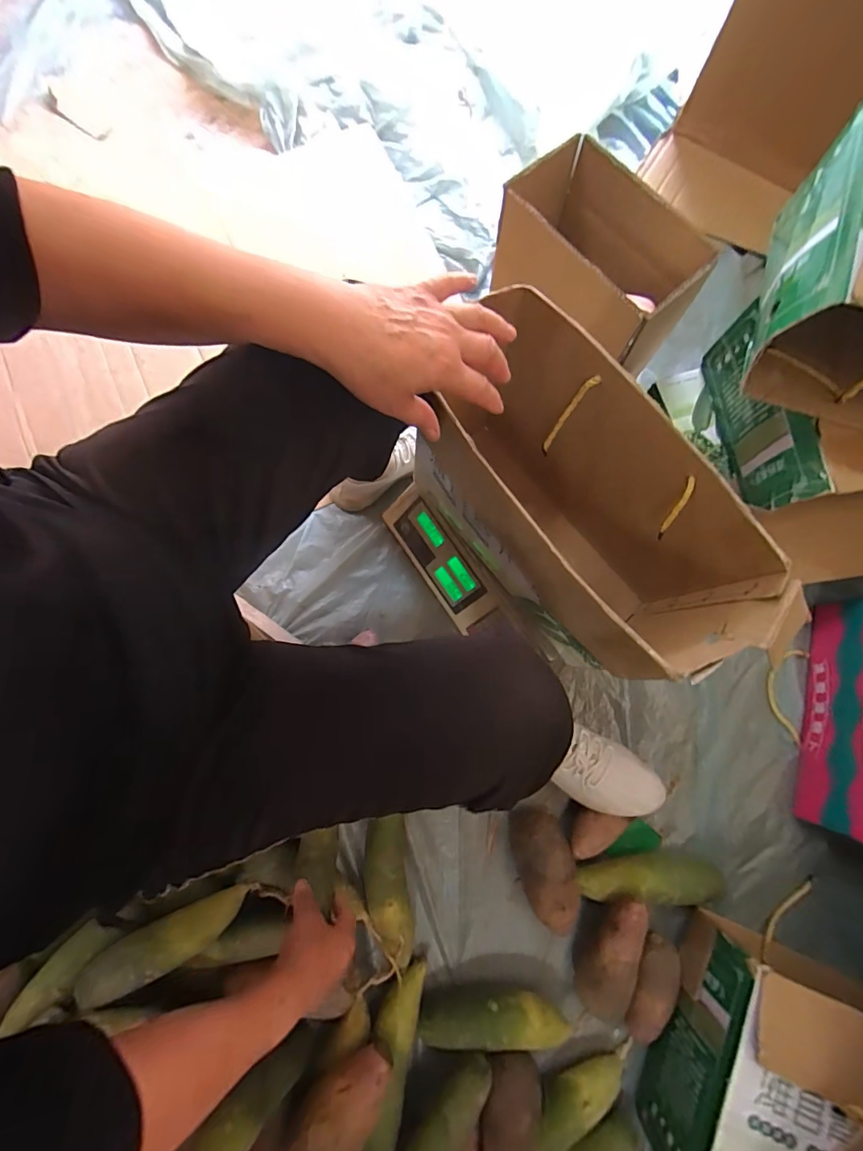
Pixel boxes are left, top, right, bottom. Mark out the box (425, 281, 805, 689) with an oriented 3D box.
[{"bbox_3d":[0.147,-0.059,0.515,0.169,0.252,0.379,-37,81,-8],"label":"box"}]

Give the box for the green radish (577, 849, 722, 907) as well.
[{"bbox_3d":[0.306,0.424,0.626,0.202,0.070,0.056,2,78,-1],"label":"green radish"}]

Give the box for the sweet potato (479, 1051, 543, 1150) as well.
[{"bbox_3d":[0.089,0.677,0.532,0.064,0.046,0.158,20,60,3],"label":"sweet potato"}]

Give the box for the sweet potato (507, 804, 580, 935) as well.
[{"bbox_3d":[0.159,0.404,0.619,0.080,0.071,0.145,-18,79,-5],"label":"sweet potato"}]

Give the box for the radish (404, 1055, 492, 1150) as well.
[{"bbox_3d":[0.000,0.682,0.528,0.045,0.052,0.206,34,80,6],"label":"radish"}]

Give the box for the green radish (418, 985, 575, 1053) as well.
[{"bbox_3d":[0.083,0.582,0.591,0.197,0.045,0.057,1,78,-1],"label":"green radish"}]

